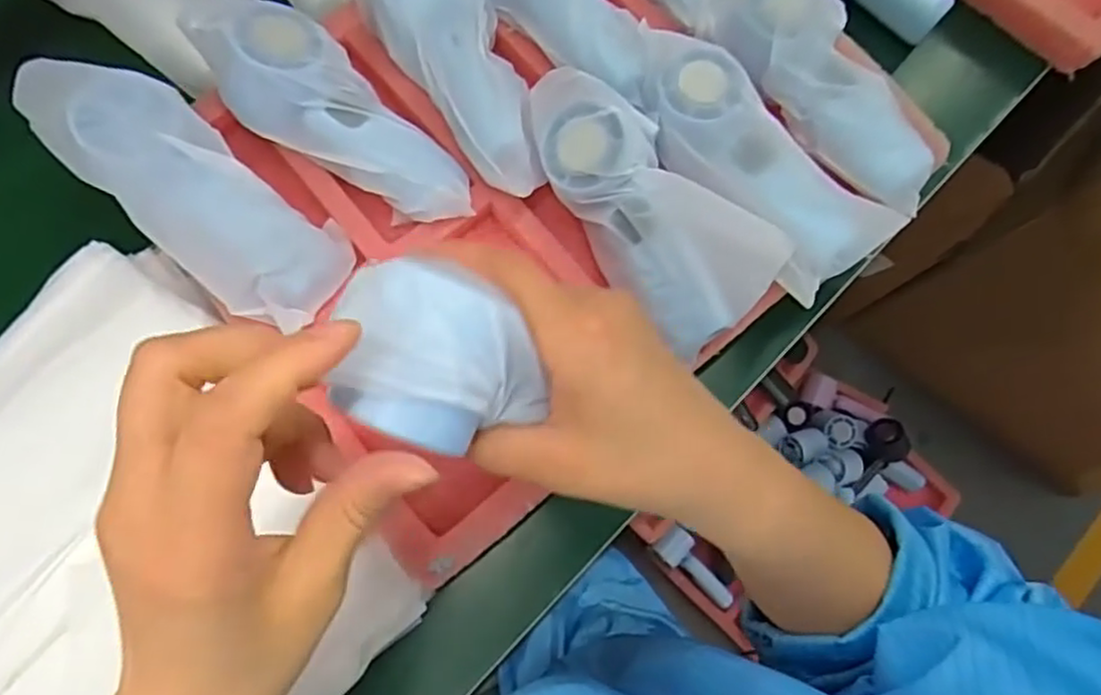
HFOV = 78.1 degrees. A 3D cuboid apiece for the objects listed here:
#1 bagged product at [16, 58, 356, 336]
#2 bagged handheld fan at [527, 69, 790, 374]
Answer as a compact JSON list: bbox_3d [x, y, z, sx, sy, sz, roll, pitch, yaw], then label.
[{"bbox_3d":[-0.208,-0.091,0.390,0.195,0.033,0.073,40,77,-9],"label":"bagged product"},{"bbox_3d":[0.051,-0.087,0.388,0.068,0.053,0.182,-34,79,-10],"label":"bagged handheld fan"}]

